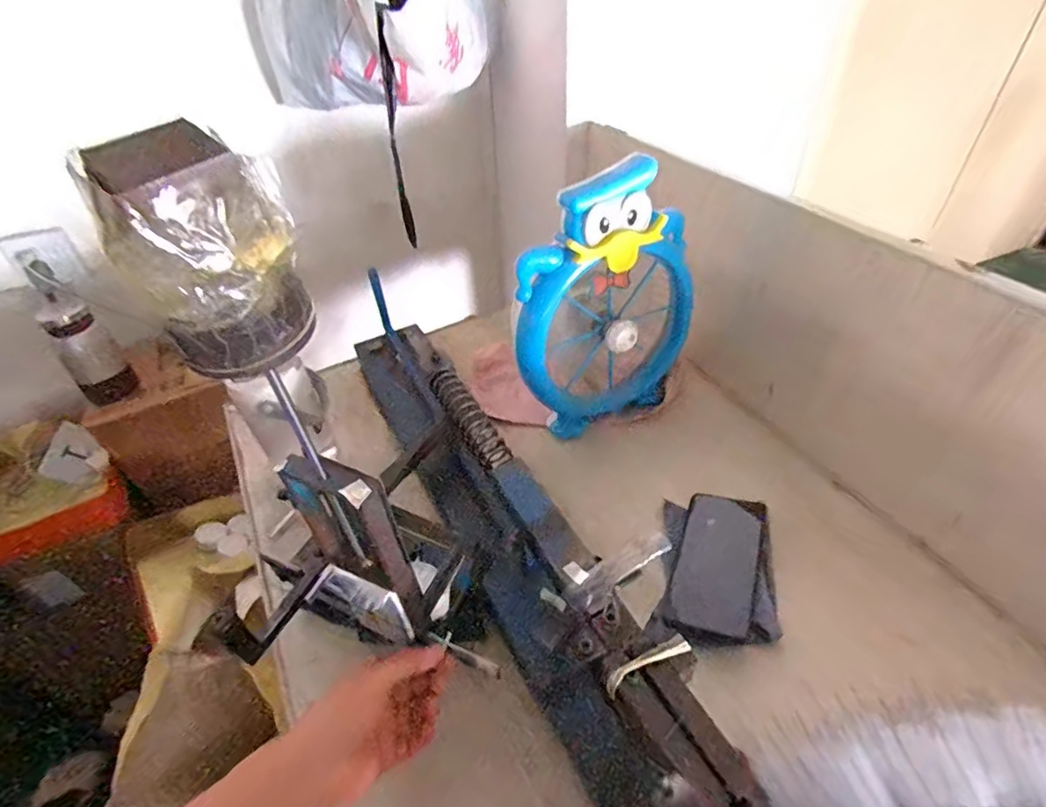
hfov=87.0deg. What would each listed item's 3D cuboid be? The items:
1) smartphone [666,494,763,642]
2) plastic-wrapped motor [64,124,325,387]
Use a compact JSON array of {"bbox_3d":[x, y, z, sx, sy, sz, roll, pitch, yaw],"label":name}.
[{"bbox_3d":[0.191,0.157,0.544,0.075,0.007,0.148,4,44,30],"label":"smartphone"},{"bbox_3d":[-0.123,-0.057,0.217,0.062,0.084,0.051,-34,50,-28],"label":"plastic-wrapped motor"}]

